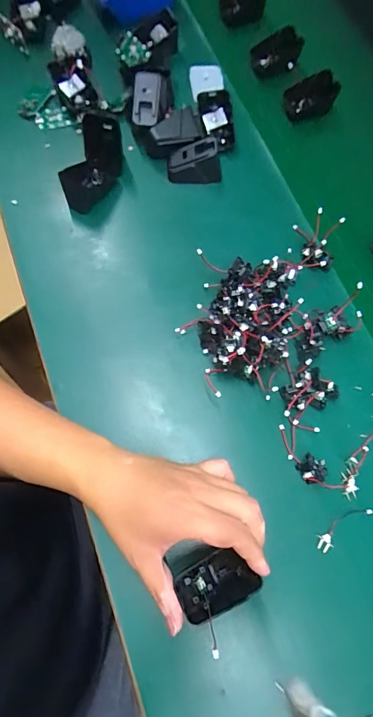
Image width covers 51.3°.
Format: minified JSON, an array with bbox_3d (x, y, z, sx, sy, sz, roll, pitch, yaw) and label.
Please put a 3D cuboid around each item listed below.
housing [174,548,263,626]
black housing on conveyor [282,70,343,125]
[{"bbox_3d":[0.026,0.194,0.334,0.064,0.017,0.041,-23,76,-7],"label":"housing"},{"bbox_3d":[0.170,-0.354,0.530,0.067,0.030,0.045,-19,75,-6],"label":"black housing on conveyor"}]

